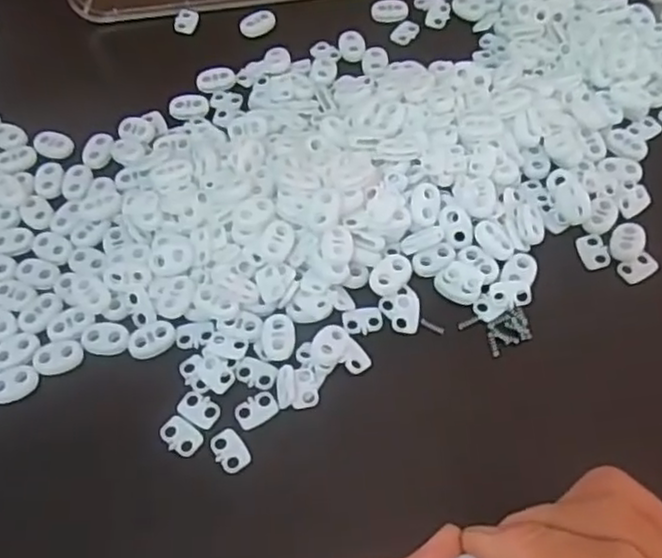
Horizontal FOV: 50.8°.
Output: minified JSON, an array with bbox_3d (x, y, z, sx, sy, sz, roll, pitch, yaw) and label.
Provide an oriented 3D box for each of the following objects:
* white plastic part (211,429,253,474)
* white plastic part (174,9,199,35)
[{"bbox_3d":[-0.043,0.074,0.302,0.014,0.005,0.020,-39,66,-17],"label":"white plastic part"},{"bbox_3d":[-0.091,-0.163,0.440,0.012,0.007,0.016,13,62,10],"label":"white plastic part"}]

